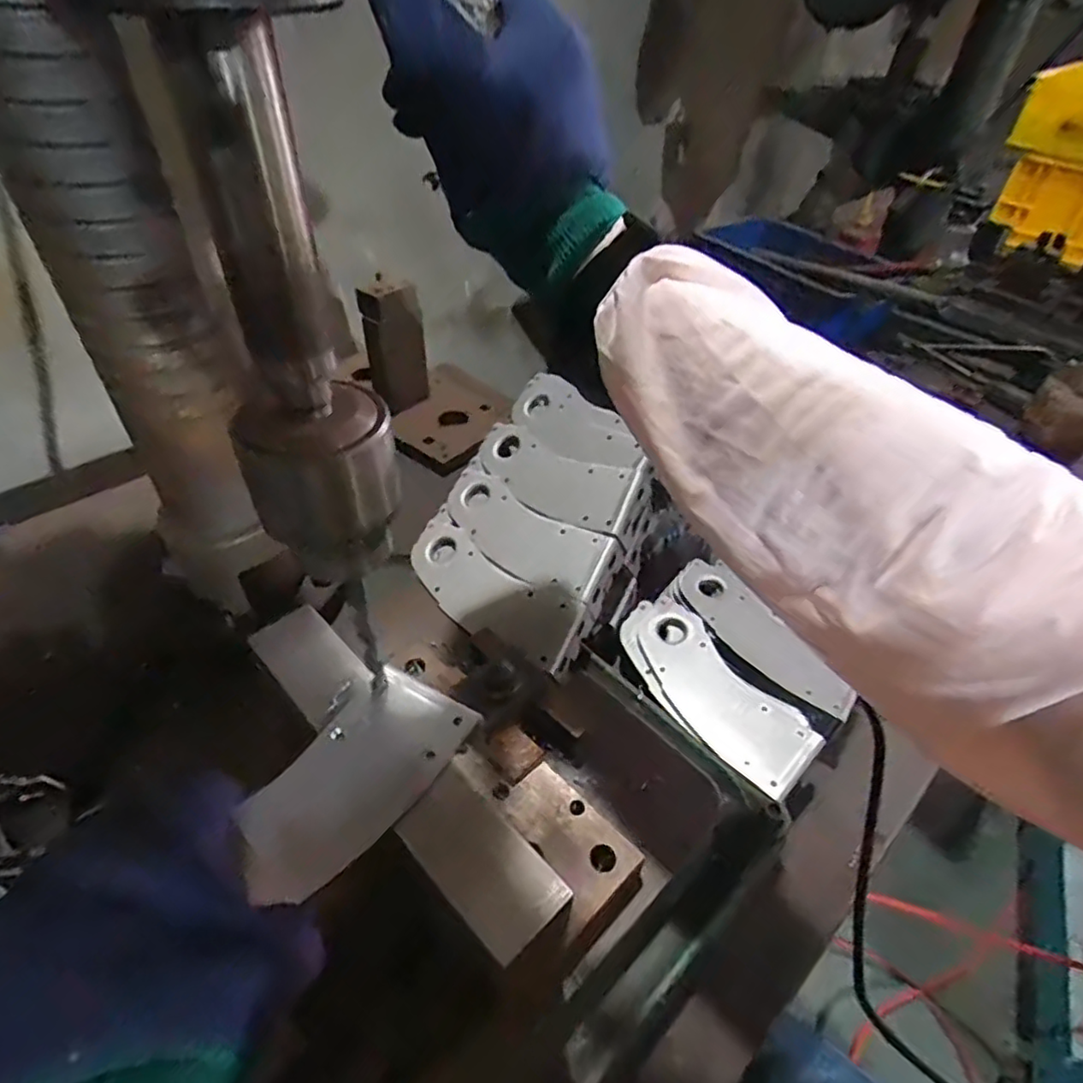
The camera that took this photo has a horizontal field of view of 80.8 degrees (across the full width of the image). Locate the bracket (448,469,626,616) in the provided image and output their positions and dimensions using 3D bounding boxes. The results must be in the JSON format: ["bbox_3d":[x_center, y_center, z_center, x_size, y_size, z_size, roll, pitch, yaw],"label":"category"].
[{"bbox_3d":[-0.014,-0.003,0.555,0.173,0.028,0.067,28,73,30],"label":"bracket"}]

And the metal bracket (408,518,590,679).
[{"bbox_3d":[-0.043,0.044,0.531,0.177,0.028,0.067,32,71,30],"label":"metal bracket"}]

